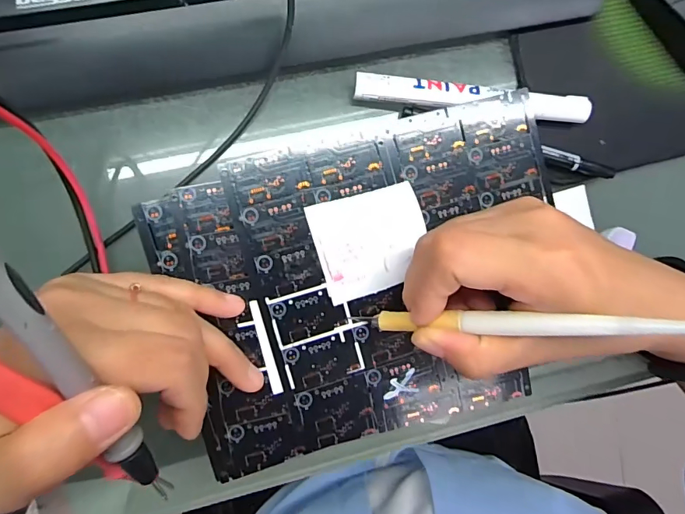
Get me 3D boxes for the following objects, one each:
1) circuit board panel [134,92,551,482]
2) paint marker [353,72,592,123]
[{"bbox_3d":[0.018,0.014,0.227,0.202,0.004,0.153,-15,94,-8],"label":"circuit board panel"},{"bbox_3d":[0.078,-0.093,0.262,0.142,0.017,0.016,2,94,-9],"label":"paint marker"}]

